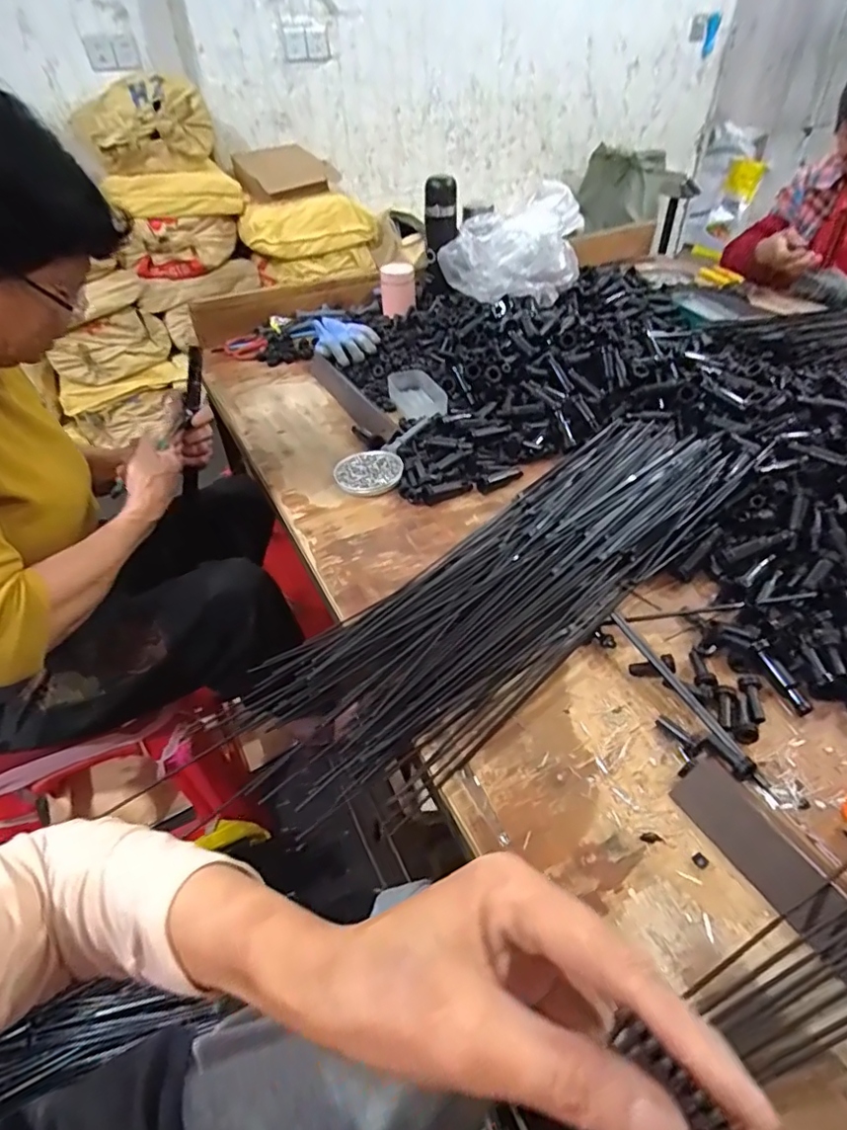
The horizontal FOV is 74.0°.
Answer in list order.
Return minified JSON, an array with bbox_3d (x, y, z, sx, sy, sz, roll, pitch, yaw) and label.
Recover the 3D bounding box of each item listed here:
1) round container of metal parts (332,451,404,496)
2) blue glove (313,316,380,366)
[{"bbox_3d":[-0.073,-0.126,0.750,0.087,0.013,0.091,-1,43,1],"label":"round container of metal parts"},{"bbox_3d":[-0.157,-0.406,1.008,0.081,0.041,0.194,-33,51,-28],"label":"blue glove"}]

